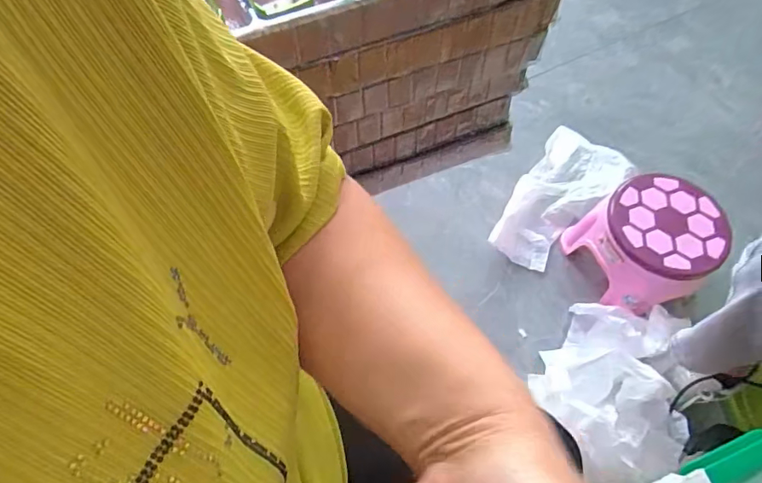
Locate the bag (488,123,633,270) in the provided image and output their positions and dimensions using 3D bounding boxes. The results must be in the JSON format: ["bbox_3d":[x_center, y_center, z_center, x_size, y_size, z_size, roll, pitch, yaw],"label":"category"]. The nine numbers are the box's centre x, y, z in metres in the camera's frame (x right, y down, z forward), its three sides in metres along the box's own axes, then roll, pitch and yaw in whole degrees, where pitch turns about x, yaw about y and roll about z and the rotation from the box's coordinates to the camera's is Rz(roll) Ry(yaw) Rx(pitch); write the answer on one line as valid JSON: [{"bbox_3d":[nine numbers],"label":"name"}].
[{"bbox_3d":[0.419,-0.114,1.174,0.198,0.048,0.404,38,69,16],"label":"bag"}]

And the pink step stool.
[{"bbox_3d":[0.546,0.005,1.015,0.219,0.188,0.234,0,63,-1],"label":"pink step stool"}]

